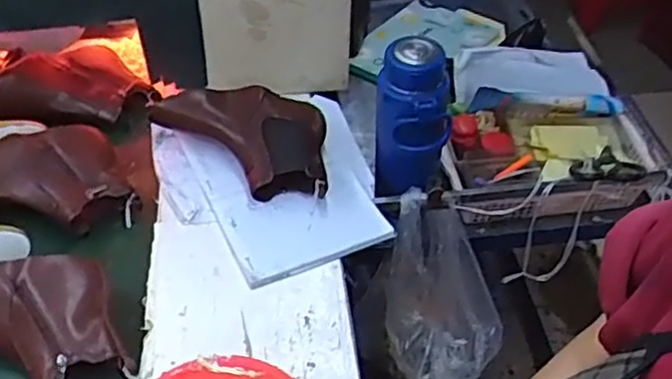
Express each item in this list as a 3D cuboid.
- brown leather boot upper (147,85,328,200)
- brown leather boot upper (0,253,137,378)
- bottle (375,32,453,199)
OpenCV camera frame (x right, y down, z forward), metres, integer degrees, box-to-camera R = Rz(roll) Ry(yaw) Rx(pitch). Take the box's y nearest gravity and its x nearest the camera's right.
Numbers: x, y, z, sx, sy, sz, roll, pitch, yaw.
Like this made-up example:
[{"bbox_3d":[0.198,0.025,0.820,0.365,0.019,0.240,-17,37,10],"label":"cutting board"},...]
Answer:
[{"bbox_3d":[-0.140,-0.063,0.966,0.253,0.081,0.146,1,48,2],"label":"brown leather boot upper"},{"bbox_3d":[-0.370,0.163,0.781,0.256,0.071,0.148,-11,49,-9],"label":"brown leather boot upper"},{"bbox_3d":[0.109,-0.075,0.979,0.103,0.253,0.114,2,46,1],"label":"bottle"}]

